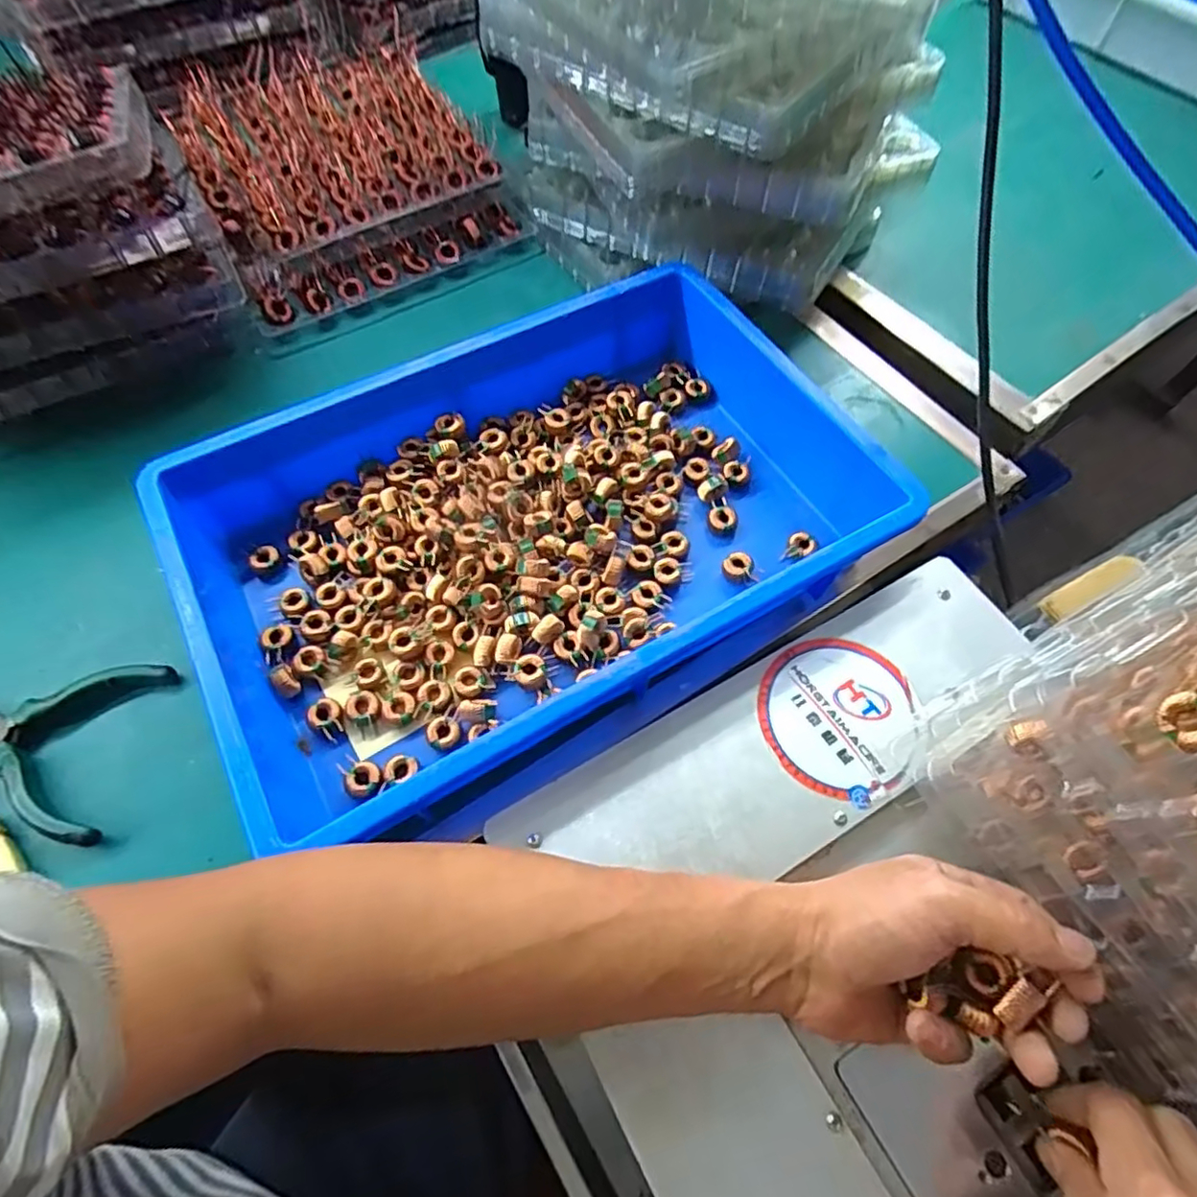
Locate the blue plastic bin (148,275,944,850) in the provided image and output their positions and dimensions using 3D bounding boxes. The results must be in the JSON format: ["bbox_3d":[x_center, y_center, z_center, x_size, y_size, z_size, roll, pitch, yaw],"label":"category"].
[{"bbox_3d":[-0.042,-0.057,0.455,0.465,0.073,0.283,-28,66,-15],"label":"blue plastic bin"}]

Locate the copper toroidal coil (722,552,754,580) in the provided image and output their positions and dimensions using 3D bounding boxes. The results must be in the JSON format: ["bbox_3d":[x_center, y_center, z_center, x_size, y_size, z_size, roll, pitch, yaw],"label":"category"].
[{"bbox_3d":[0.101,-0.023,0.466,0.021,0.015,0.017,25,64,11],"label":"copper toroidal coil"}]

